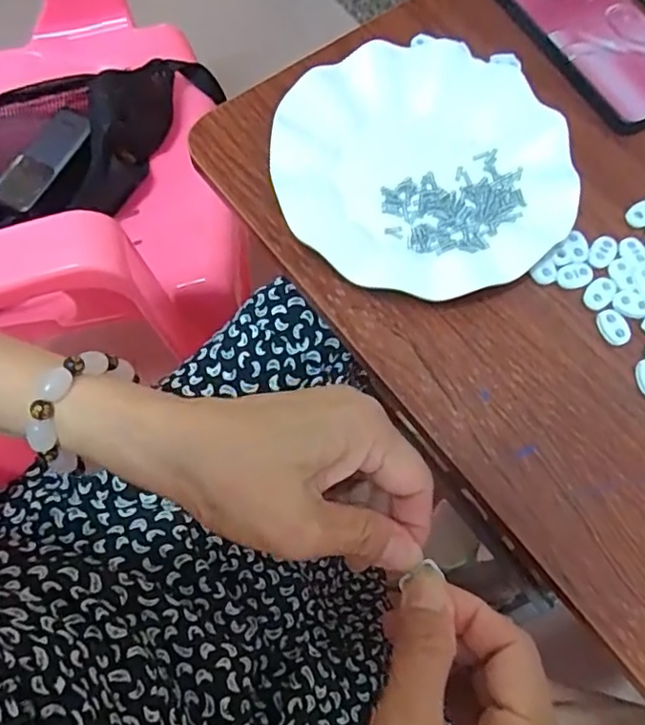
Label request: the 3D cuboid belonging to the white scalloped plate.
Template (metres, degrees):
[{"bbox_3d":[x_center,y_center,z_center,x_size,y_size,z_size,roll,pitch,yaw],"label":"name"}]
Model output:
[{"bbox_3d":[0.063,-0.126,0.387,0.179,0.024,0.184,0,70,0],"label":"white scalloped plate"}]

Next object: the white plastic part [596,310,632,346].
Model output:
[{"bbox_3d":[0.174,-0.021,0.361,0.016,0.004,0.022,-18,72,-7],"label":"white plastic part"}]

